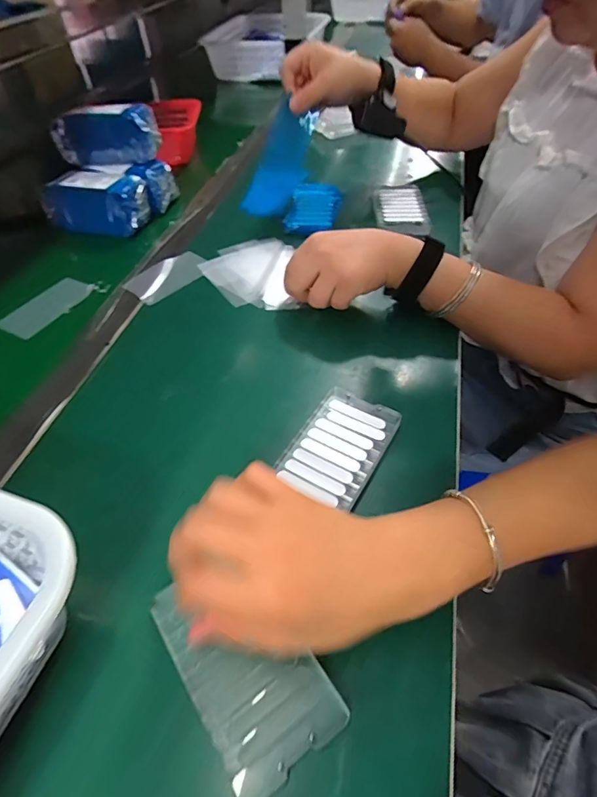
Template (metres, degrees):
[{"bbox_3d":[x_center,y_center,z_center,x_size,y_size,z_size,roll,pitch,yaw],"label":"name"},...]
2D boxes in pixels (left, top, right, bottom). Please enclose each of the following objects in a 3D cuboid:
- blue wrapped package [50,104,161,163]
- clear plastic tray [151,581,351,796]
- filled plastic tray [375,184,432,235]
[{"bbox_3d":[-0.265,-0.364,0.611,0.144,0.062,0.040,-1,48,0],"label":"blue wrapped package"},{"bbox_3d":[-0.032,0.155,0.265,0.067,0.007,0.118,-29,54,-21],"label":"clear plastic tray"},{"bbox_3d":[0.144,-0.267,0.623,0.069,0.018,0.103,0,49,3],"label":"filled plastic tray"}]

